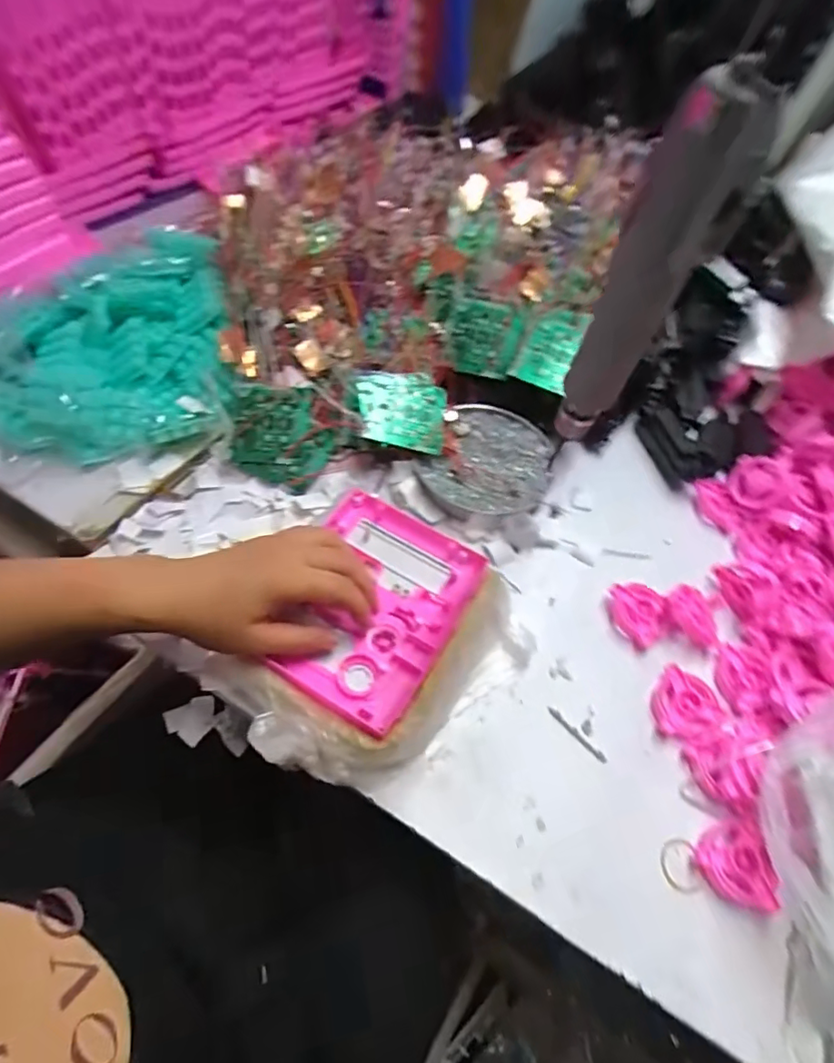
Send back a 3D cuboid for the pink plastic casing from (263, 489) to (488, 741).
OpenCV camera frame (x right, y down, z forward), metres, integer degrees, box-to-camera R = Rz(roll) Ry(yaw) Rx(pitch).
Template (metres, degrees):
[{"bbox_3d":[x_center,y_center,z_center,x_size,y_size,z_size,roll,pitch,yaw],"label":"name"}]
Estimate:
[{"bbox_3d":[-0.034,0.056,0.429,0.129,0.018,0.165,25,57,12],"label":"pink plastic casing"}]

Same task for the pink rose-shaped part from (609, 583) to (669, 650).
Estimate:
[{"bbox_3d":[0.189,0.071,0.475,0.046,0.014,0.052,-1,56,-5],"label":"pink rose-shaped part"}]

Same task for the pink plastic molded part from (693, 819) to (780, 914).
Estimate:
[{"bbox_3d":[0.218,0.223,0.375,0.051,0.016,0.050,2,56,-3],"label":"pink plastic molded part"}]

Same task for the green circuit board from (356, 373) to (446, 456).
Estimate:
[{"bbox_3d":[-0.011,-0.111,0.532,0.086,0.009,0.075,-4,79,-18],"label":"green circuit board"}]

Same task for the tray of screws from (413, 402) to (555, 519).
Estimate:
[{"bbox_3d":[0.070,-0.068,0.546,0.117,0.021,0.129,24,57,11],"label":"tray of screws"}]

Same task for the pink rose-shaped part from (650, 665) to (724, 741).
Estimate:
[{"bbox_3d":[0.208,0.134,0.433,0.049,0.013,0.053,8,55,1],"label":"pink rose-shaped part"}]

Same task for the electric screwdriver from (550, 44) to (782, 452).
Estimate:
[{"bbox_3d":[0.114,-0.117,0.283,0.038,0.184,0.033,15,61,-1],"label":"electric screwdriver"}]

